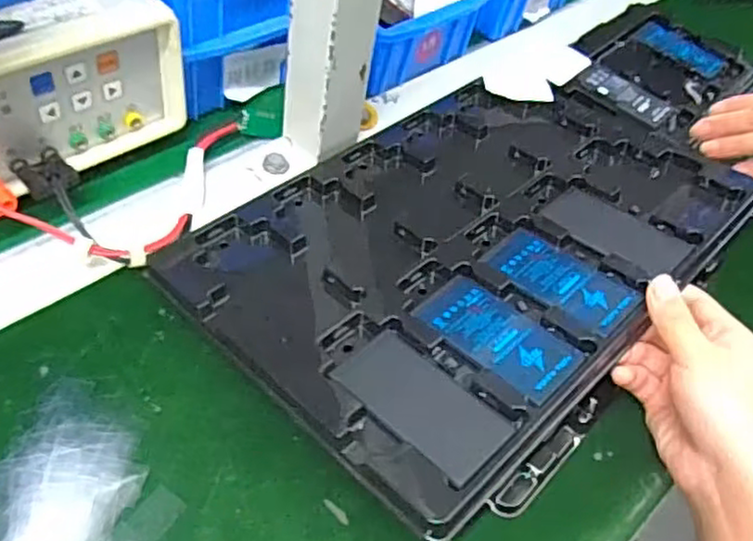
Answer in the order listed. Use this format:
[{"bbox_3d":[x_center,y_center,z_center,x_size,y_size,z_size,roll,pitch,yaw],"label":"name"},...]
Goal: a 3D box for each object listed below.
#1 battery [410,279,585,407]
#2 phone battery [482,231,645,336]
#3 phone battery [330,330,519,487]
[{"bbox_3d":[0.064,0.035,0.369,0.047,0.008,0.085,-33,64,-32],"label":"battery"},{"bbox_3d":[0.108,0.004,0.401,0.086,0.007,0.045,41,55,21],"label":"phone battery"},{"bbox_3d":[0.023,0.064,0.339,0.085,0.007,0.045,41,55,21],"label":"phone battery"}]

